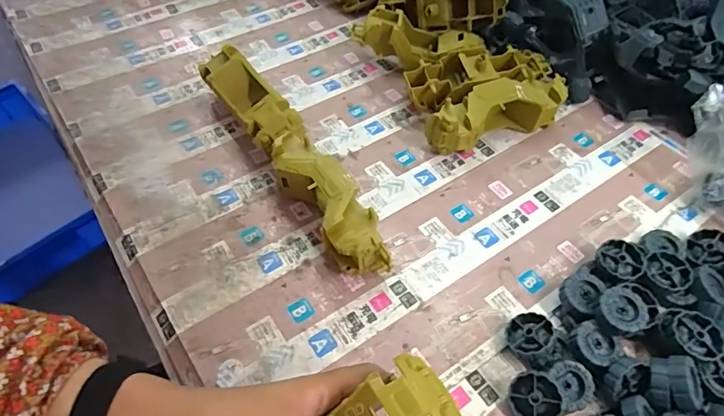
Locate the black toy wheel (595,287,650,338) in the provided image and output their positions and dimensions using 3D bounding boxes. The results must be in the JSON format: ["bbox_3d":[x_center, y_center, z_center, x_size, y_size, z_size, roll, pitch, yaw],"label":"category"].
[{"bbox_3d":[0.211,0.086,0.382,0.037,0.017,0.036,1,55,-1],"label":"black toy wheel"}]

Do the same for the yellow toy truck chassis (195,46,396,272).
[{"bbox_3d":[-0.076,-0.058,0.489,0.053,0.069,0.324,-29,60,-20],"label":"yellow toy truck chassis"}]

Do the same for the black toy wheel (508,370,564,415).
[{"bbox_3d":[0.133,0.145,0.361,0.038,0.017,0.038,-24,78,20],"label":"black toy wheel"}]

